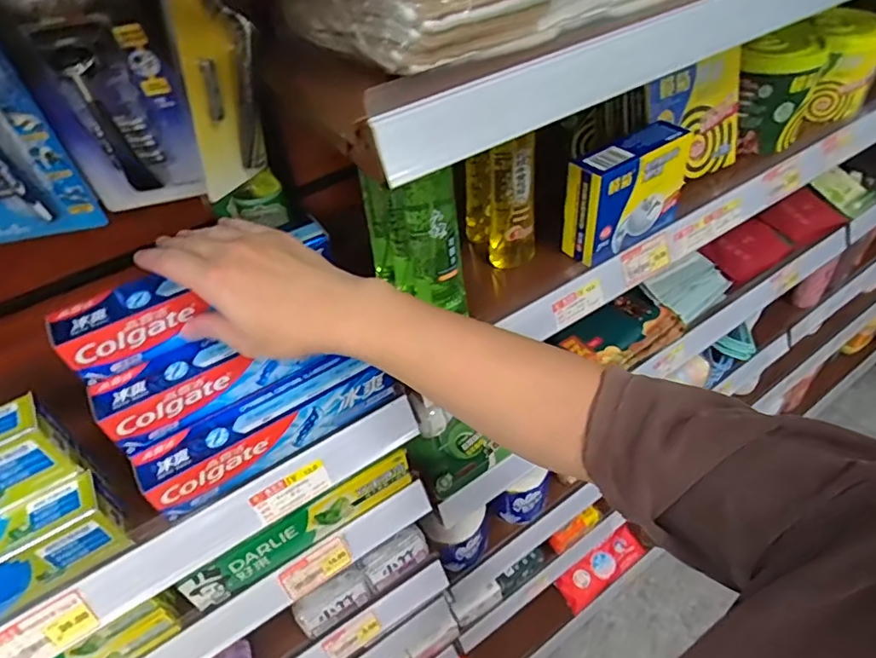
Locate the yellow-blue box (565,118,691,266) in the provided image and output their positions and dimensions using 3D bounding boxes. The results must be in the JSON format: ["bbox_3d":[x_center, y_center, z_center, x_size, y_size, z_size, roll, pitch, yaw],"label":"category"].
[{"bbox_3d":[0.193,-0.139,0.552,0.132,0.104,0.041,-28,49,-20],"label":"yellow-blue box"}]

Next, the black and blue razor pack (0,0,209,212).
[{"bbox_3d":[-0.235,-0.158,0.395,0.095,0.182,0.033,-13,54,-8],"label":"black and blue razor pack"}]

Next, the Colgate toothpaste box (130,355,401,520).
[{"bbox_3d":[-0.136,0.077,0.449,0.198,0.048,0.041,-29,49,-21],"label":"Colgate toothpaste box"}]

